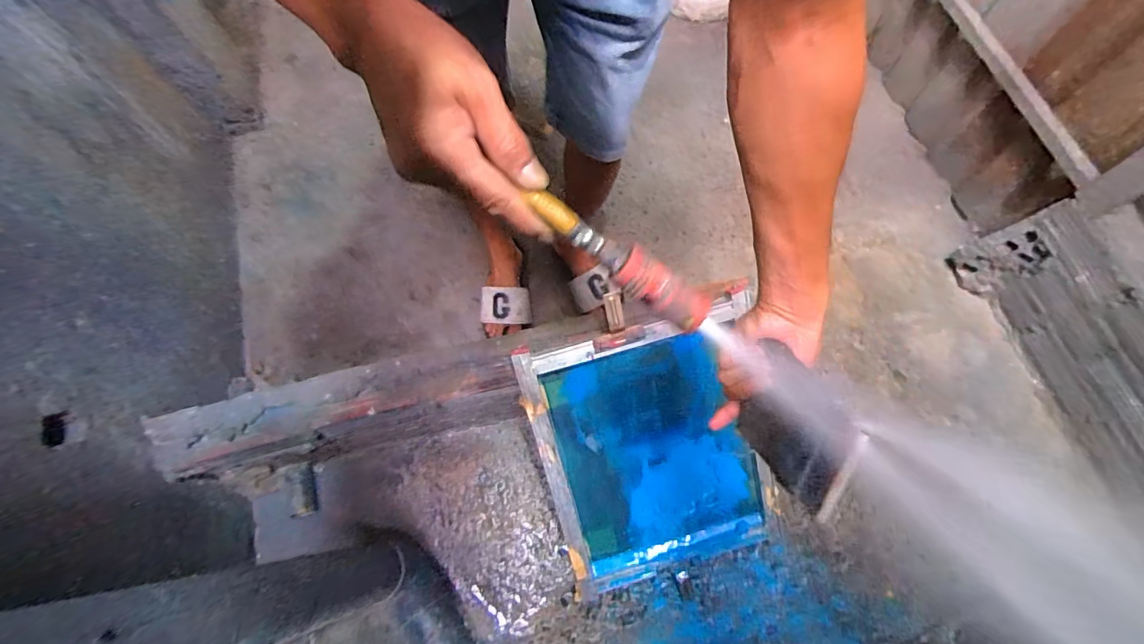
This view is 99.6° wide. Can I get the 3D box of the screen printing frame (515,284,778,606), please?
[{"bbox_3d":[0.144,0.227,0.844,0.383,0.038,0.476,-15,104,-5],"label":"screen printing frame"}]

